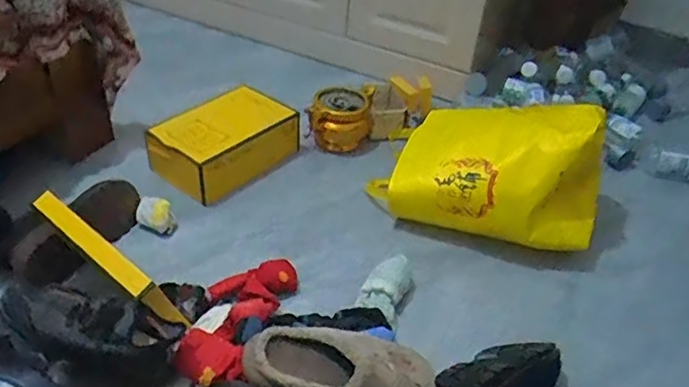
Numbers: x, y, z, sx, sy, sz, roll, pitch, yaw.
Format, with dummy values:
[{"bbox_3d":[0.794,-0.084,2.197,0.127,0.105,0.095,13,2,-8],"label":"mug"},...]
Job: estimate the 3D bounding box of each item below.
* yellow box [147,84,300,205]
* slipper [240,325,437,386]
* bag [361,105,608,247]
[{"bbox_3d":[-0.251,-0.119,1.308,0.208,0.112,0.288,31,45,29],"label":"yellow box"},{"bbox_3d":[-0.006,0.237,0.815,0.258,0.060,0.130,7,39,2],"label":"slipper"},{"bbox_3d":[0.287,-0.100,1.175,0.420,0.247,0.295,12,39,9],"label":"bag"}]

